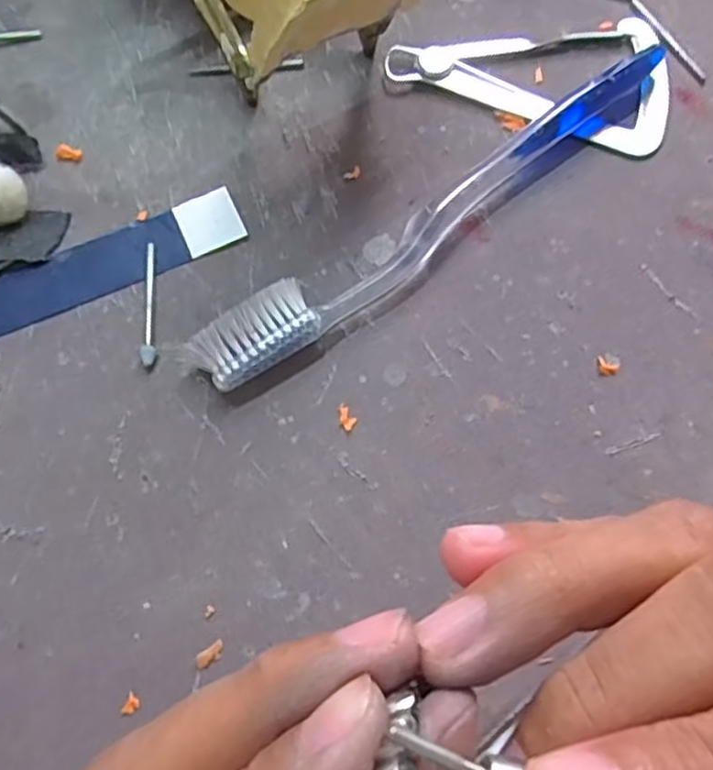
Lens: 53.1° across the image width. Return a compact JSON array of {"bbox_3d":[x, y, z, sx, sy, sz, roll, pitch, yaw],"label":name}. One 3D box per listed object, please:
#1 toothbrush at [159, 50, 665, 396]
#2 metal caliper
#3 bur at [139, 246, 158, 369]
[{"bbox_3d":[0.030,-0.055,0.226,0.184,0.013,0.018,-35,73,-13],"label":"toothbrush"},{"bbox_3d":[0.064,-0.101,0.250,0.096,0.004,0.059,-10,69,-4],"label":"metal caliper"},{"bbox_3d":[-0.064,-0.025,0.219,0.004,0.004,0.042,-7,69,-3],"label":"bur"}]

